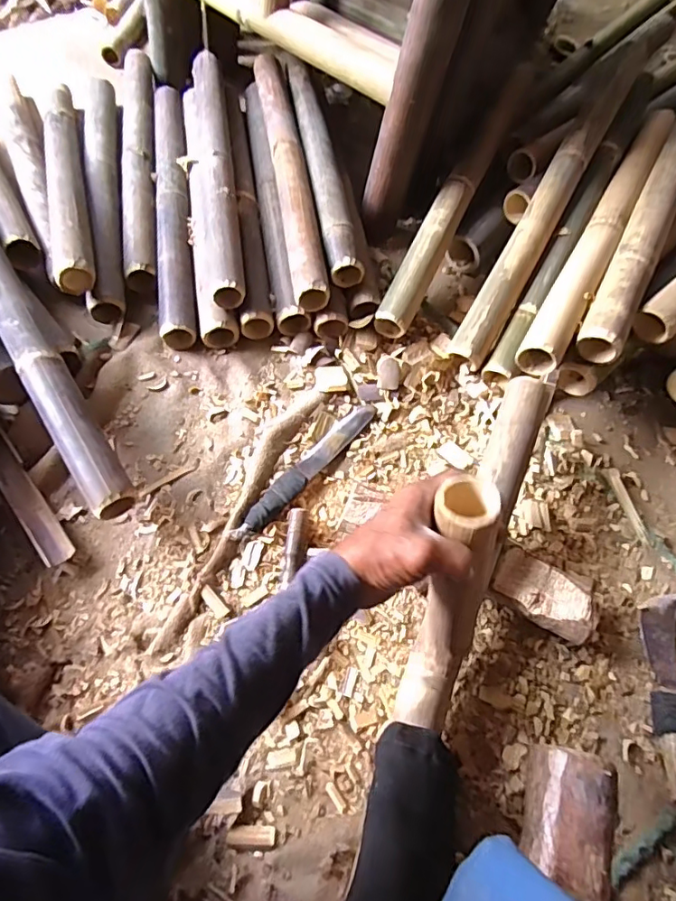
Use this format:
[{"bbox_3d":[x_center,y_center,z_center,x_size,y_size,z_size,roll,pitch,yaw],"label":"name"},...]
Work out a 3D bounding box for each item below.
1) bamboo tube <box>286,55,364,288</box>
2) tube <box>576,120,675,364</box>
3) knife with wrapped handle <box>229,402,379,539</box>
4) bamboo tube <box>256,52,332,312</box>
[{"bbox_3d":[-0.038,-0.546,0.968,0.070,0.050,0.599,-9,64,-9],"label":"bamboo tube"},{"bbox_3d":[0.499,-0.384,0.818,0.060,0.057,0.638,28,64,10],"label":"tube"},{"bbox_3d":[-0.043,0.025,0.739,0.035,0.027,0.276,38,67,14],"label":"knife with wrapped handle"},{"bbox_3d":[-0.088,-0.507,0.939,0.060,0.059,0.626,-9,64,-4],"label":"bamboo tube"}]

